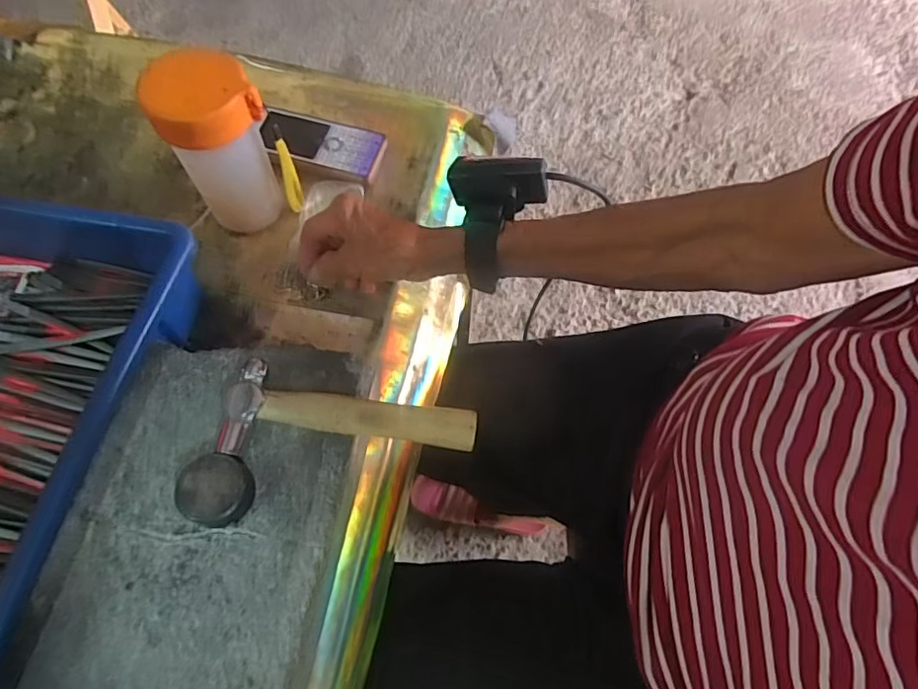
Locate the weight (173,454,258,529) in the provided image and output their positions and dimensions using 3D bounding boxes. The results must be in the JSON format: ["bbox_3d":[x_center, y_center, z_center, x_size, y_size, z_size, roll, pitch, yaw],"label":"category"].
[{"bbox_3d":[-0.137,0.082,0.312,0.038,0.022,0.038,1,65,-3],"label":"weight"}]

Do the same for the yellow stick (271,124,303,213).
[{"bbox_3d":[-0.138,-0.137,0.442,0.013,0.093,0.011,-13,66,-9],"label":"yellow stick"}]

